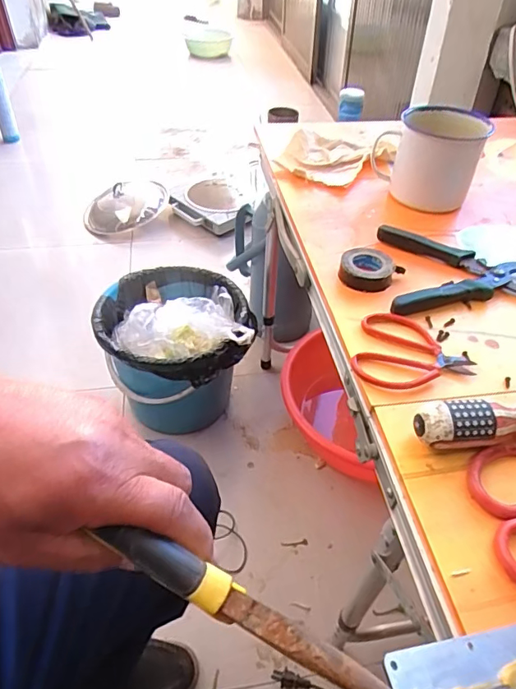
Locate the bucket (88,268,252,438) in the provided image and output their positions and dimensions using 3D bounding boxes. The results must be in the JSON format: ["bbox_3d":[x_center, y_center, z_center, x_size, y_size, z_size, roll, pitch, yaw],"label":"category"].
[{"bbox_3d":[-0.159,0.023,0.994,0.263,0.266,0.271,1,45,-1],"label":"bucket"}]

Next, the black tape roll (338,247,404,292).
[{"bbox_3d":[0.115,-0.077,0.509,0.053,0.021,0.052,1,45,-1],"label":"black tape roll"}]

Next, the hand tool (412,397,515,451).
[{"bbox_3d":[0.202,0.057,0.361,0.179,0.040,0.024,-3,45,-5],"label":"hand tool"}]

